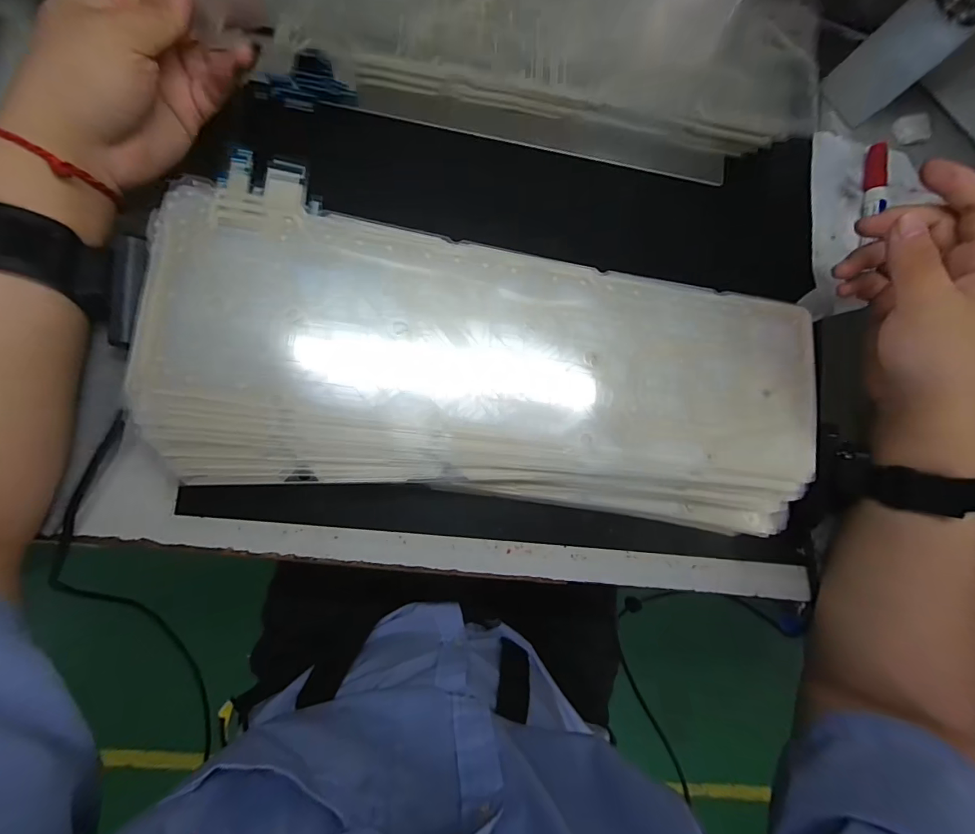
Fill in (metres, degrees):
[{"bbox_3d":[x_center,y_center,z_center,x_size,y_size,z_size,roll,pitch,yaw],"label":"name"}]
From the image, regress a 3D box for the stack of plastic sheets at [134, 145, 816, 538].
[{"bbox_3d":[0.013,-0.025,0.292,0.448,0.041,0.187,12,85,-7],"label":"stack of plastic sheets"}]

